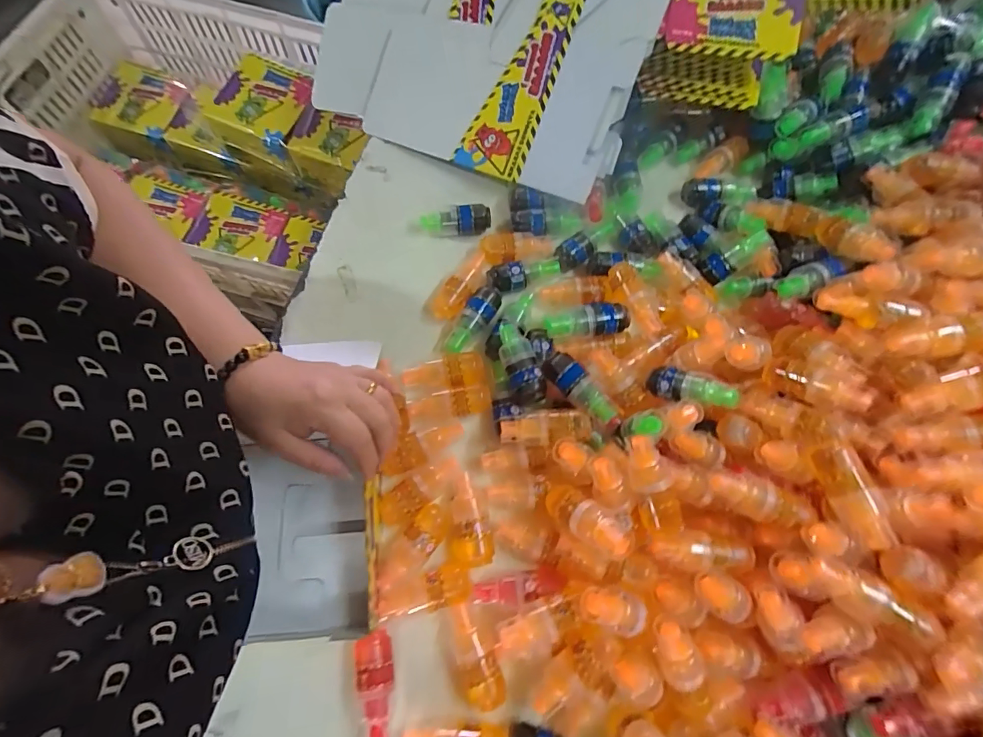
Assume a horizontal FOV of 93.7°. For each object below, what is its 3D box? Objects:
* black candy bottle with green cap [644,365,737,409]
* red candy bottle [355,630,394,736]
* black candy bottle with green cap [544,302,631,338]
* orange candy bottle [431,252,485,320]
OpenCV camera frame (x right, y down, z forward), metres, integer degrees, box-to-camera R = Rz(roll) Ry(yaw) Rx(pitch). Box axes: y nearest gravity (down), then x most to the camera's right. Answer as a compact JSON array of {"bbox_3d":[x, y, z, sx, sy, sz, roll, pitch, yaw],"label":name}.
[{"bbox_3d":[0.179,0.019,0.417,0.078,0.025,0.025,14,66,37],"label":"black candy bottle with green cap"},{"bbox_3d":[-0.088,0.249,0.361,0.026,0.035,0.075,-8,70,-6],"label":"red candy bottle"},{"bbox_3d":[0.093,-0.046,0.450,0.081,0.026,0.029,-4,70,-4],"label":"black candy bottle with green cap"},{"bbox_3d":[-0.029,-0.087,0.482,0.029,0.024,0.084,36,72,10],"label":"orange candy bottle"}]

